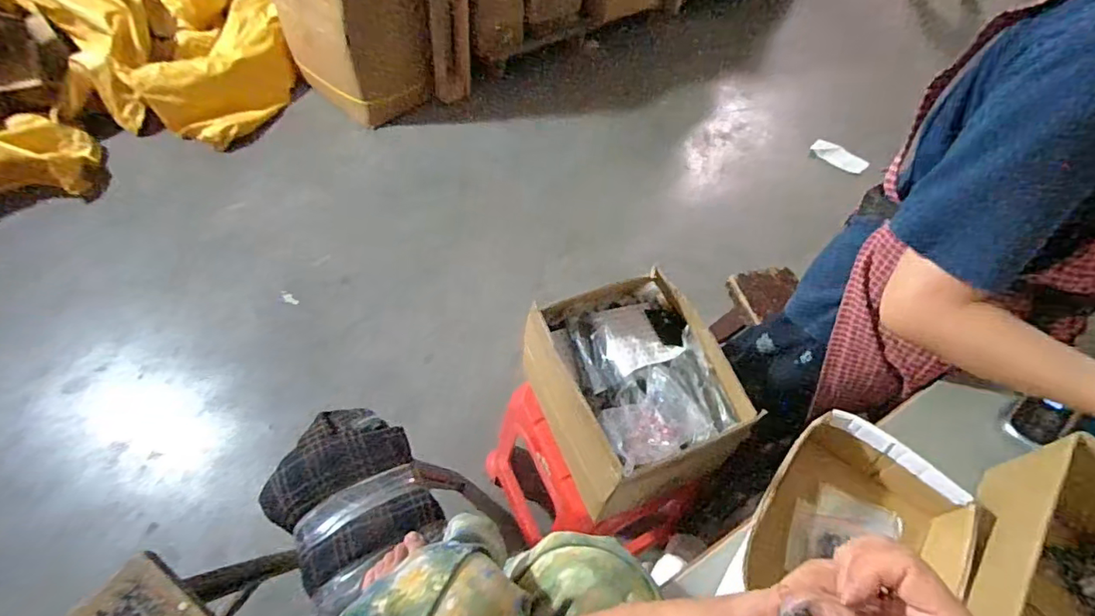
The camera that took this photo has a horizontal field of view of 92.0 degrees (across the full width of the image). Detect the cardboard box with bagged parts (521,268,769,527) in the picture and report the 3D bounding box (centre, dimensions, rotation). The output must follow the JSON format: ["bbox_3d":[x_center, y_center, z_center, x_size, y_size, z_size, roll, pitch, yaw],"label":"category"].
[{"bbox_3d":[0.143,0.128,0.869,0.278,0.219,0.310,-20,59,-17],"label":"cardboard box with bagged parts"}]

